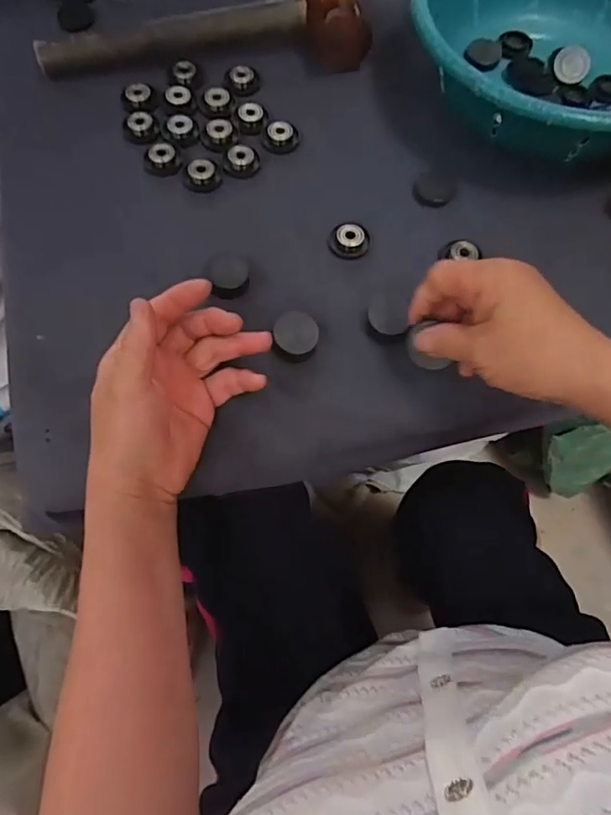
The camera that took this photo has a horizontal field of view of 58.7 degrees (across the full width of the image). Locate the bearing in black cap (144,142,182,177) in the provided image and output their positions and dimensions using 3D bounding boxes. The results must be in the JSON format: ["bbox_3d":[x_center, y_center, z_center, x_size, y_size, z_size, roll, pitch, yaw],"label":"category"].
[{"bbox_3d":[-0.121,-0.209,0.459,0.030,0.011,0.027,-16,69,-9],"label":"bearing in black cap"}]

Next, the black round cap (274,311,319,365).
[{"bbox_3d":[-0.006,-0.051,0.391,0.031,0.011,0.035,-4,68,-4],"label":"black round cap"}]

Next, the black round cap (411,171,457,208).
[{"bbox_3d":[0.109,-0.185,0.461,0.034,0.005,0.042,27,69,9],"label":"black round cap"}]

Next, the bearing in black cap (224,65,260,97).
[{"bbox_3d":[-0.058,-0.302,0.498,0.031,0.009,0.034,-2,67,-3],"label":"bearing in black cap"}]

